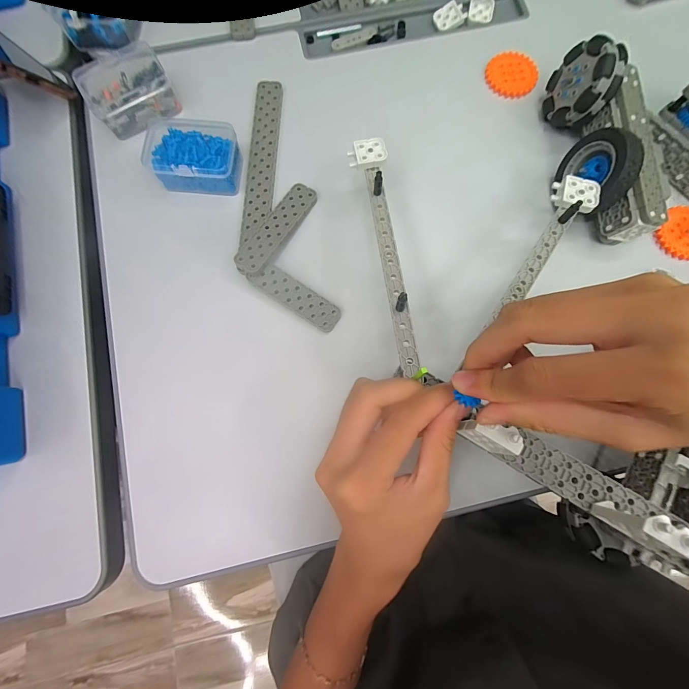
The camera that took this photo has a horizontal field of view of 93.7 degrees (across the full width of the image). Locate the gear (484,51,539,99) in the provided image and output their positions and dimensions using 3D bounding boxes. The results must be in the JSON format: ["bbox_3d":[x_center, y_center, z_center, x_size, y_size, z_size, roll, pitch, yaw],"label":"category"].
[{"bbox_3d":[0.168,-0.272,0.326,0.049,0.007,0.049,0,80,0],"label":"gear"}]

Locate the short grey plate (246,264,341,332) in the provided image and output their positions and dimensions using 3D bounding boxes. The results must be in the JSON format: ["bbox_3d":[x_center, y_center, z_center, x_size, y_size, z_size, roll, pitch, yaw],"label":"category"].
[{"bbox_3d":[-0.042,-0.041,0.279,0.083,0.004,0.023,33,85,1],"label":"short grey plate"}]

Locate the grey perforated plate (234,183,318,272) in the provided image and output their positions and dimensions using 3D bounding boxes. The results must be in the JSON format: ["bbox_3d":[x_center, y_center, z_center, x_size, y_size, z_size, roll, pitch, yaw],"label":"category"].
[{"bbox_3d":[-0.060,-0.106,0.288,0.028,0.004,0.097,30,74,6],"label":"grey perforated plate"}]

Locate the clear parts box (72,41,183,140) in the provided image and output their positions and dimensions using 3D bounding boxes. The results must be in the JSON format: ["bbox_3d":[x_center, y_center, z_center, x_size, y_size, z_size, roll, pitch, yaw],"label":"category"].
[{"bbox_3d":[-0.203,-0.238,0.306,0.074,0.034,0.052,-32,81,-5],"label":"clear parts box"}]

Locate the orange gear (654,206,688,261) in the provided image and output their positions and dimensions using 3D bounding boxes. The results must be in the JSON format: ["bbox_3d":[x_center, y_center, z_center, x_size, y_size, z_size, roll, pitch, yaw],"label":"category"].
[{"bbox_3d":[0.314,-0.102,0.294,0.046,0.008,0.051,38,82,6],"label":"orange gear"}]

